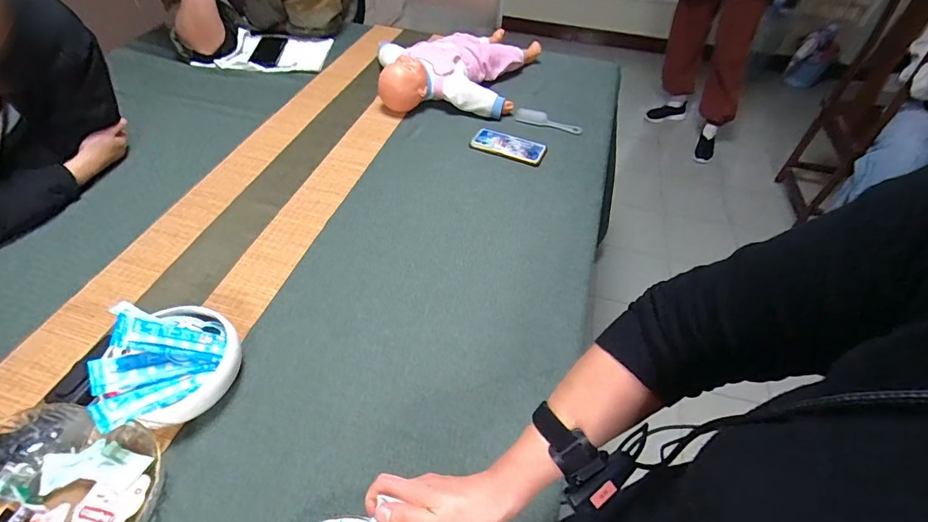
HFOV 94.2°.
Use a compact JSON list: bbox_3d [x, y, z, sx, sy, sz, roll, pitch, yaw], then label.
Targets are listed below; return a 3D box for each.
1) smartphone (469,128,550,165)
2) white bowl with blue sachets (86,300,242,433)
[{"bbox_3d":[0.103,-0.265,0.993,0.164,0.015,0.084,19,52,12],"label":"smartphone"},{"bbox_3d":[-0.381,0.124,0.555,0.149,0.127,0.175,-7,51,-9],"label":"white bowl with blue sachets"}]

